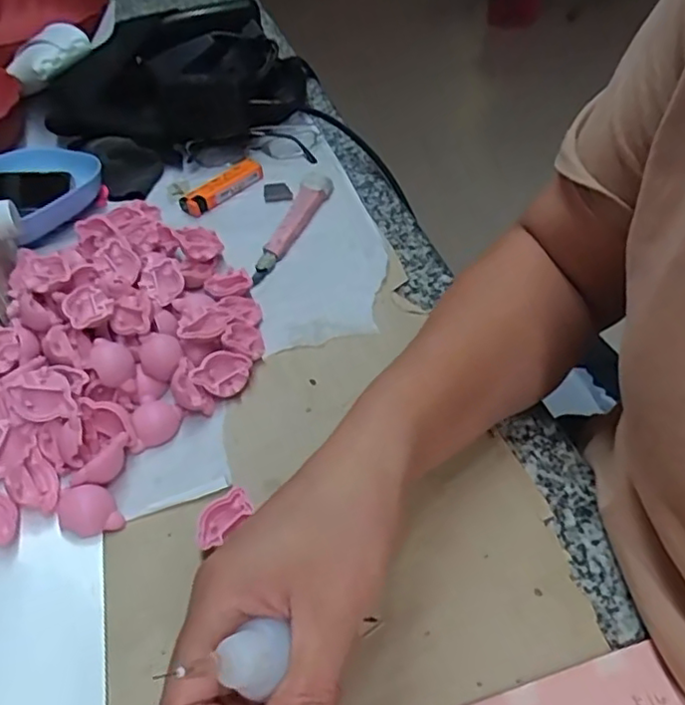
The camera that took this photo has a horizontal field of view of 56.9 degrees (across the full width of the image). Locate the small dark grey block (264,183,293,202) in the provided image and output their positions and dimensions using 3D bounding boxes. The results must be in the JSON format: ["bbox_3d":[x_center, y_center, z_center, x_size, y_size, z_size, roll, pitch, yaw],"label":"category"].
[{"bbox_3d":[-0.057,-0.139,0.549,0.023,0.004,0.029,-13,46,-9],"label":"small dark grey block"}]

